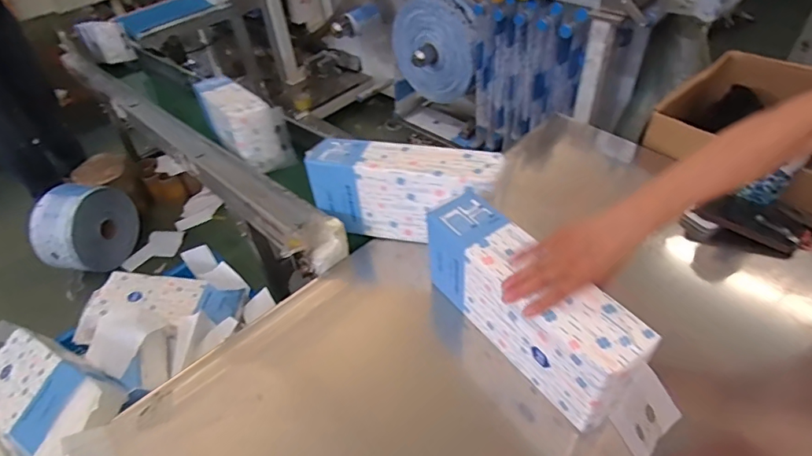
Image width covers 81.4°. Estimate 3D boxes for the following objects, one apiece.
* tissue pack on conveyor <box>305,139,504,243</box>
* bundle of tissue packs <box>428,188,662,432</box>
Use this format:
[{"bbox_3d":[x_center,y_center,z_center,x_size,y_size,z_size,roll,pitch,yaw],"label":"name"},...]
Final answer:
[{"bbox_3d":[-0.007,-0.066,0.861,0.329,0.154,0.104,9,47,14],"label":"tissue pack on conveyor"},{"bbox_3d":[0.167,0.107,0.674,0.094,0.156,0.336,-29,50,-22],"label":"bundle of tissue packs"}]

